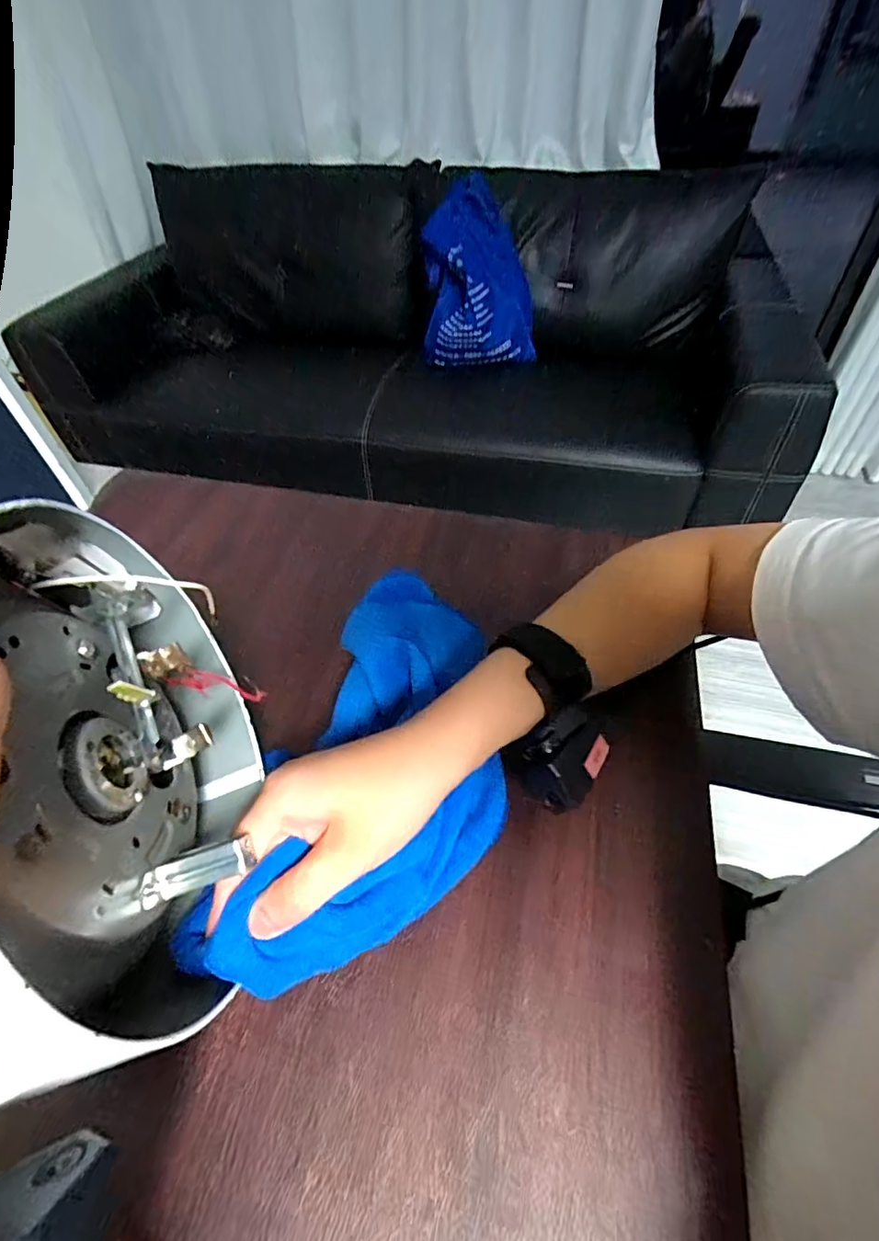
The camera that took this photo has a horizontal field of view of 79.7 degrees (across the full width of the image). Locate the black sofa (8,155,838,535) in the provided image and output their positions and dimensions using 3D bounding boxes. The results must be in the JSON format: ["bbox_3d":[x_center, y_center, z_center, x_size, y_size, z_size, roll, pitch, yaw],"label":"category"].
[{"bbox_3d":[-0.071,-0.813,1.482,1.919,0.678,0.848,10,51,11],"label":"black sofa"}]

